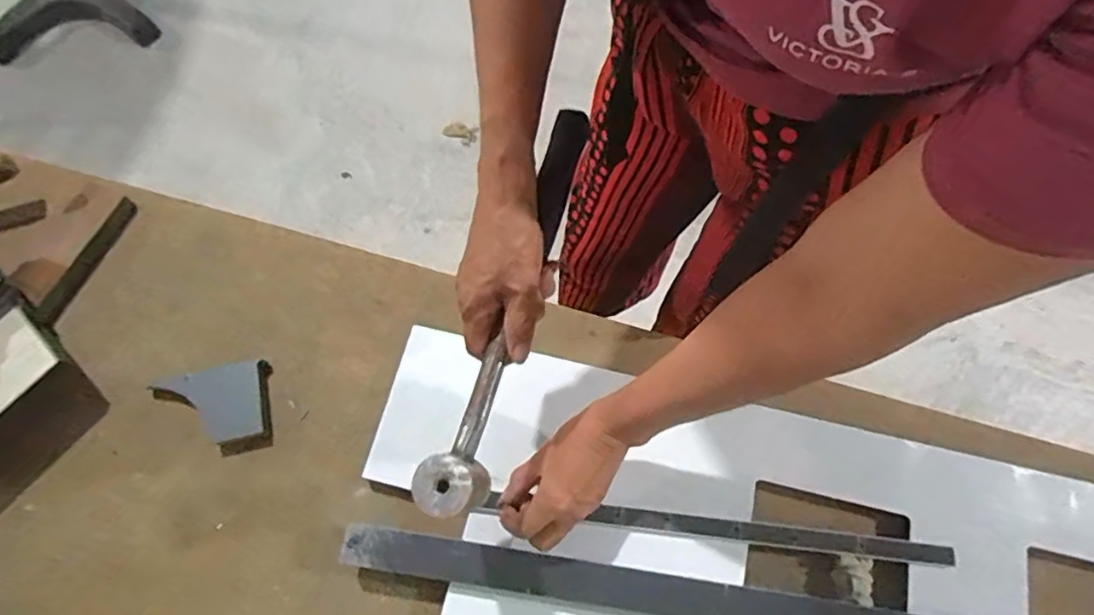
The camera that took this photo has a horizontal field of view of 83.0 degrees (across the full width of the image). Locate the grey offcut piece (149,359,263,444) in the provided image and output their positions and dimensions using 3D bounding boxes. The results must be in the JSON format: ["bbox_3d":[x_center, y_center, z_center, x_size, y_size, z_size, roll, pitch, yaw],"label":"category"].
[{"bbox_3d":[-0.304,0.089,0.561,0.088,0.014,0.066,-14,72,-4],"label":"grey offcut piece"}]

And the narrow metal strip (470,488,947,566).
[{"bbox_3d":[0.140,0.188,0.528,0.392,0.008,0.018,6,72,3],"label":"narrow metal strip"}]

